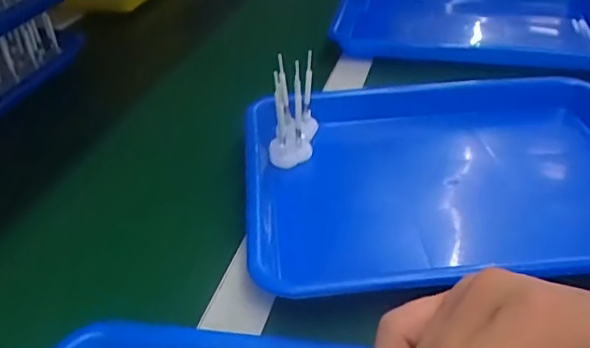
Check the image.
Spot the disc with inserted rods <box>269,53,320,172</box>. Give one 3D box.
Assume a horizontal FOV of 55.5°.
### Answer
[{"bbox_3d":[0.000,-0.054,0.490,0.040,0.068,0.080,5,33,2],"label":"disc with inserted rods"}]

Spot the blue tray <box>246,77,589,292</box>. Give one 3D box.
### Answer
[{"bbox_3d":[0.134,-0.005,0.456,0.351,0.046,0.250,-4,36,-3],"label":"blue tray"}]

